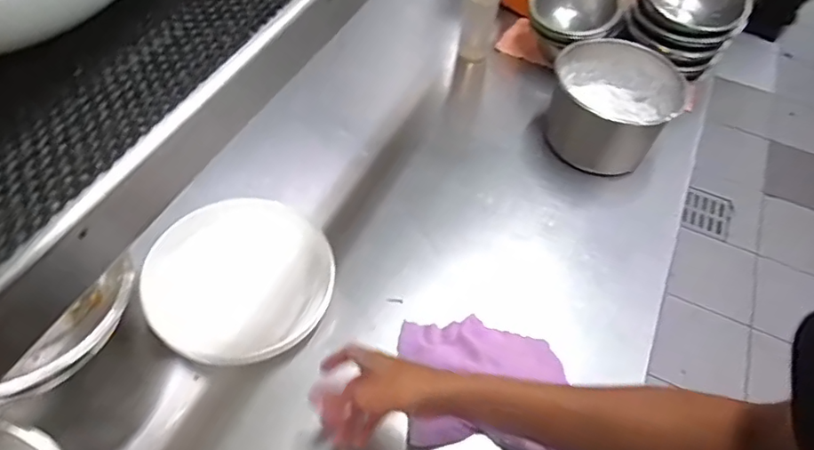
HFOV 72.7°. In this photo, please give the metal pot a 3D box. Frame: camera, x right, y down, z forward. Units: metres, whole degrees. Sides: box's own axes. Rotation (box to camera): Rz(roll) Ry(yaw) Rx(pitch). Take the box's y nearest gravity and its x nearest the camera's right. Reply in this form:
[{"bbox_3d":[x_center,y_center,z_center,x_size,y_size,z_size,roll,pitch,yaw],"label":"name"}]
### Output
[{"bbox_3d":[0.322,-0.189,0.888,0.195,0.121,0.190,2,55,-3],"label":"metal pot"}]

